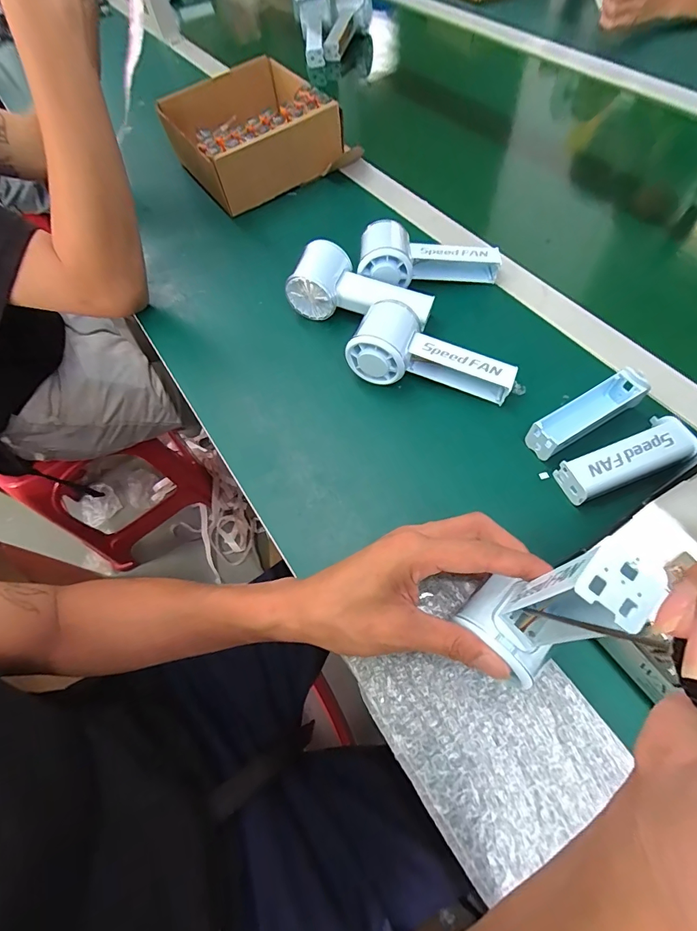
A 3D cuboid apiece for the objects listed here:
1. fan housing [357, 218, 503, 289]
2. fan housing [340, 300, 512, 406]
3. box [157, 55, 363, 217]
[{"bbox_3d":[0.083,-0.234,0.448,0.156,0.048,0.074,-10,61,-2],"label":"fan housing"},{"bbox_3d":[0.080,-0.110,0.382,0.148,0.052,0.065,12,62,11],"label":"fan housing"},{"bbox_3d":[-0.132,-0.474,0.577,0.214,0.077,0.206,-27,63,-8],"label":"box"}]

